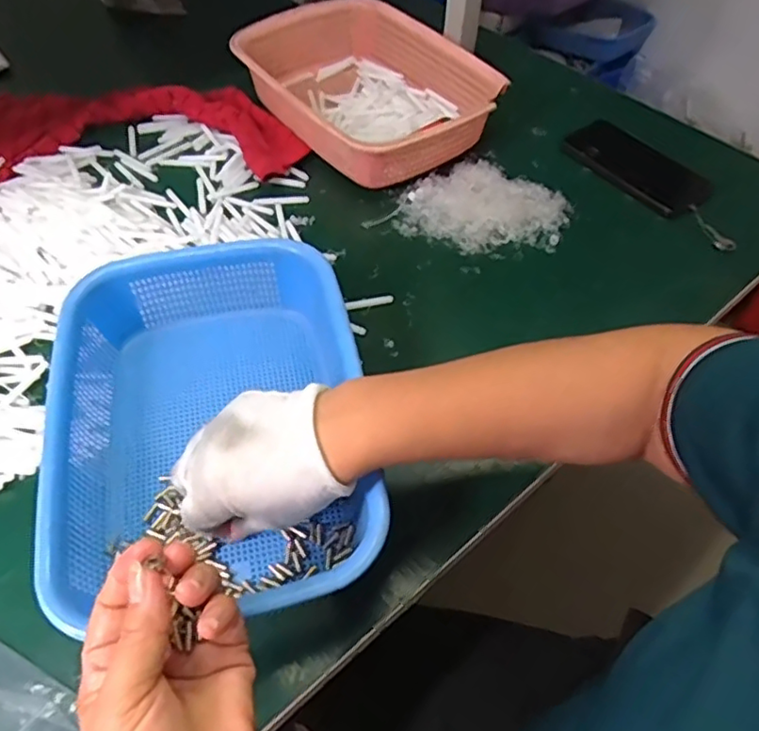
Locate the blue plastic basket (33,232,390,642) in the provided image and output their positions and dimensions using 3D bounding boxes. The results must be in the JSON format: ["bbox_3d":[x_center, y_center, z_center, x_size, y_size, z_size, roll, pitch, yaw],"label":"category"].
[{"bbox_3d":[-0.119,0.041,0.442,0.210,0.084,0.273,-8,54,-7],"label":"blue plastic basket"}]

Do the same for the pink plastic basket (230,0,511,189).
[{"bbox_3d":[-0.020,-0.322,0.716,0.212,0.087,0.290,-32,60,-22],"label":"pink plastic basket"}]

